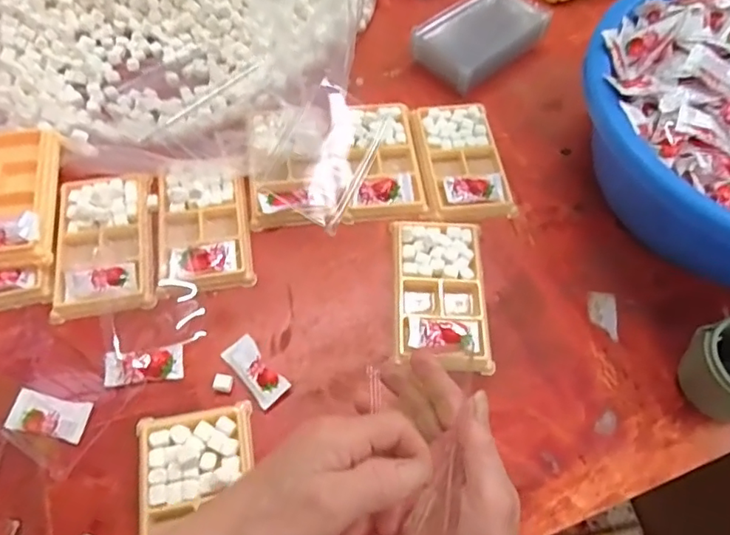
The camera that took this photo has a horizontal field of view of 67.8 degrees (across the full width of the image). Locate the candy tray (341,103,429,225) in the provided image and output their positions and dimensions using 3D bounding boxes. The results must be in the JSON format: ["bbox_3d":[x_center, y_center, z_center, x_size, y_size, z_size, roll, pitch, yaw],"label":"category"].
[{"bbox_3d":[0.014,-0.104,0.523,0.072,0.020,0.128,-4,62,-5],"label":"candy tray"}]

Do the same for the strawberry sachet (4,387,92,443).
[{"bbox_3d":[-0.230,0.107,0.395,0.056,0.004,0.028,11,62,4],"label":"strawberry sachet"}]

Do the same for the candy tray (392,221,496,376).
[{"bbox_3d":[0.063,0.017,0.450,0.074,0.016,0.134,3,62,-1],"label":"candy tray"}]

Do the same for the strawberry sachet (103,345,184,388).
[{"bbox_3d":[-0.169,0.075,0.414,0.055,0.007,0.026,-8,62,-6],"label":"strawberry sachet"}]

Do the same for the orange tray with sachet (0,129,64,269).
[{"bbox_3d":[-0.311,-0.064,0.471,0.079,0.025,0.146,-10,63,-7],"label":"orange tray with sachet"}]

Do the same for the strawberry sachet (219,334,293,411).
[{"bbox_3d":[-0.084,0.079,0.417,0.025,0.011,0.058,-38,69,-20],"label":"strawberry sachet"}]

